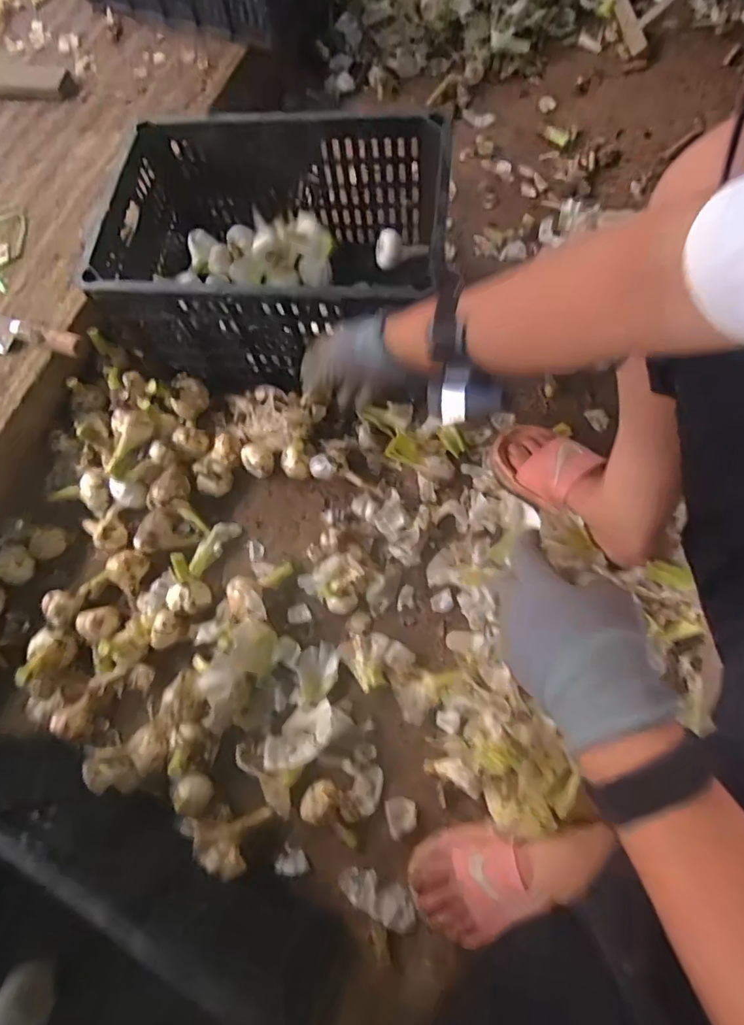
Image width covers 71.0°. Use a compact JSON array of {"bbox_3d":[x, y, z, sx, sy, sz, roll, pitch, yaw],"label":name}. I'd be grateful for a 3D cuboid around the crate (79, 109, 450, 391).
[{"bbox_3d":[-0.127,-0.365,0.751,0.444,0.224,0.307,4,72,3],"label":"crate"}]

